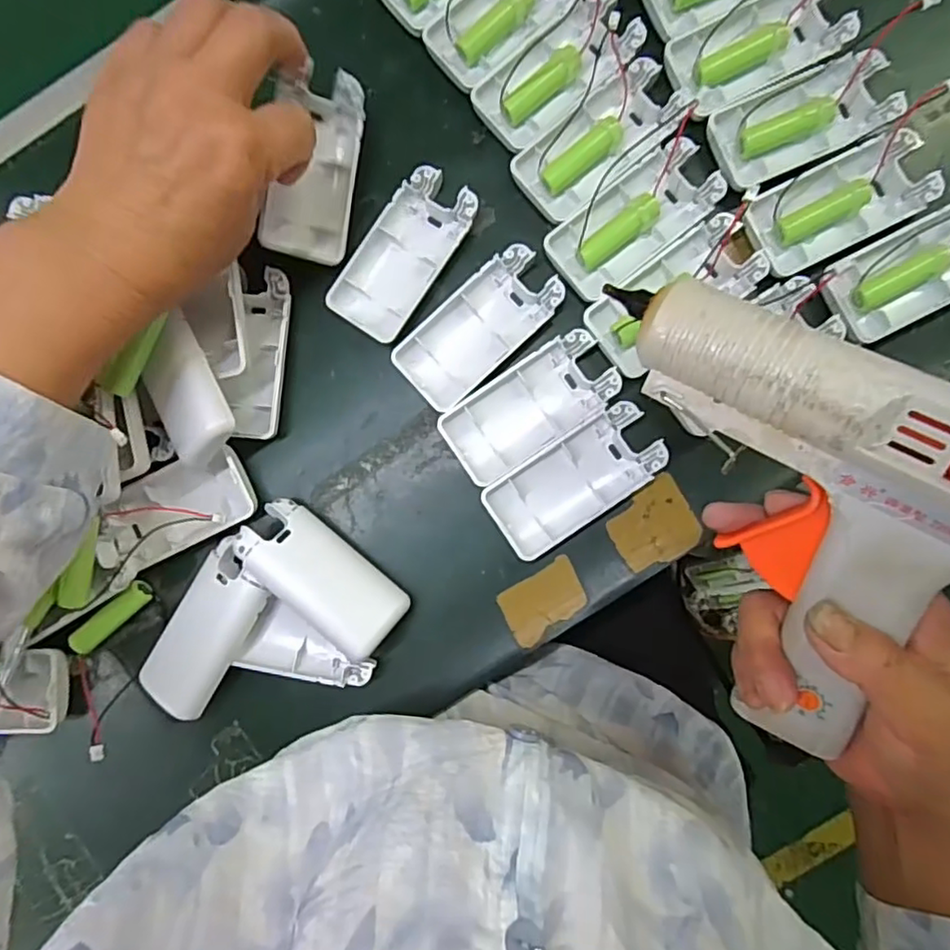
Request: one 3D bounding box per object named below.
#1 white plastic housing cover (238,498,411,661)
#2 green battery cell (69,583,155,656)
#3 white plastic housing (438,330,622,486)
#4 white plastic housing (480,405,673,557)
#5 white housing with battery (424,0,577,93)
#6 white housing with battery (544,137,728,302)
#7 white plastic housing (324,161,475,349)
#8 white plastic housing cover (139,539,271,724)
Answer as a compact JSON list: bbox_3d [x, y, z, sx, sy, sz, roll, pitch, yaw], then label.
[{"bbox_3d":[-0.083,0.054,0.335,0.093,0.013,0.044,41,67,1],"label":"white plastic housing cover"},{"bbox_3d":[-0.207,0.081,0.358,0.052,0.013,0.014,-41,86,1],"label":"green battery cell"},{"bbox_3d":[0.030,-0.035,0.338,0.093,0.011,0.046,-32,86,2],"label":"white plastic housing"},{"bbox_3d":[0.053,0.003,0.336,0.093,0.015,0.044,-34,86,2],"label":"white plastic housing"},{"bbox_3d":[0.016,-0.258,0.346,0.093,0.013,0.051,-42,86,1],"label":"white housing with battery"},{"bbox_3d":[0.085,-0.137,0.337,0.091,0.015,0.041,-37,86,1],"label":"white housing with battery"},{"bbox_3d":[-0.039,-0.121,0.347,0.046,0.011,0.093,35,90,4],"label":"white plastic housing"},{"bbox_3d":[-0.145,0.083,0.342,0.043,0.022,0.089,30,90,4],"label":"white plastic housing cover"}]

